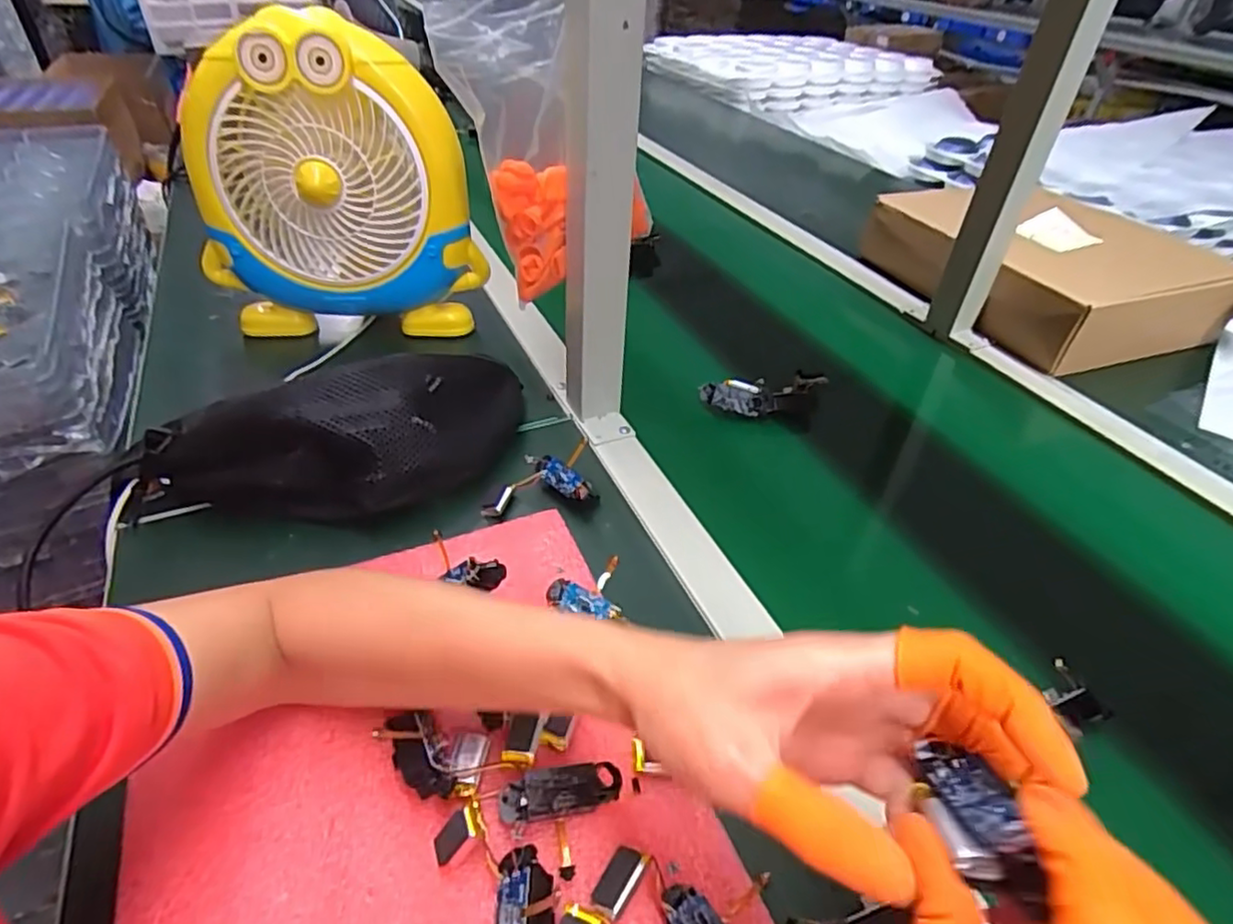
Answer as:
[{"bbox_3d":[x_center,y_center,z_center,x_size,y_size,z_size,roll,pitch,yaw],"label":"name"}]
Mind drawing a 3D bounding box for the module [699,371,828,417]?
[{"bbox_3d":[0.141,-0.061,0.609,0.122,0.026,0.045,-6,40,-10],"label":"module"}]

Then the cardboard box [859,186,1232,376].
[{"bbox_3d":[0.505,-0.245,0.796,0.266,0.092,0.331,-12,42,-16],"label":"cardboard box"}]

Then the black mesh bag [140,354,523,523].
[{"bbox_3d":[-0.194,-0.016,0.484,0.273,0.080,0.108,-17,43,-21],"label":"black mesh bag"}]

